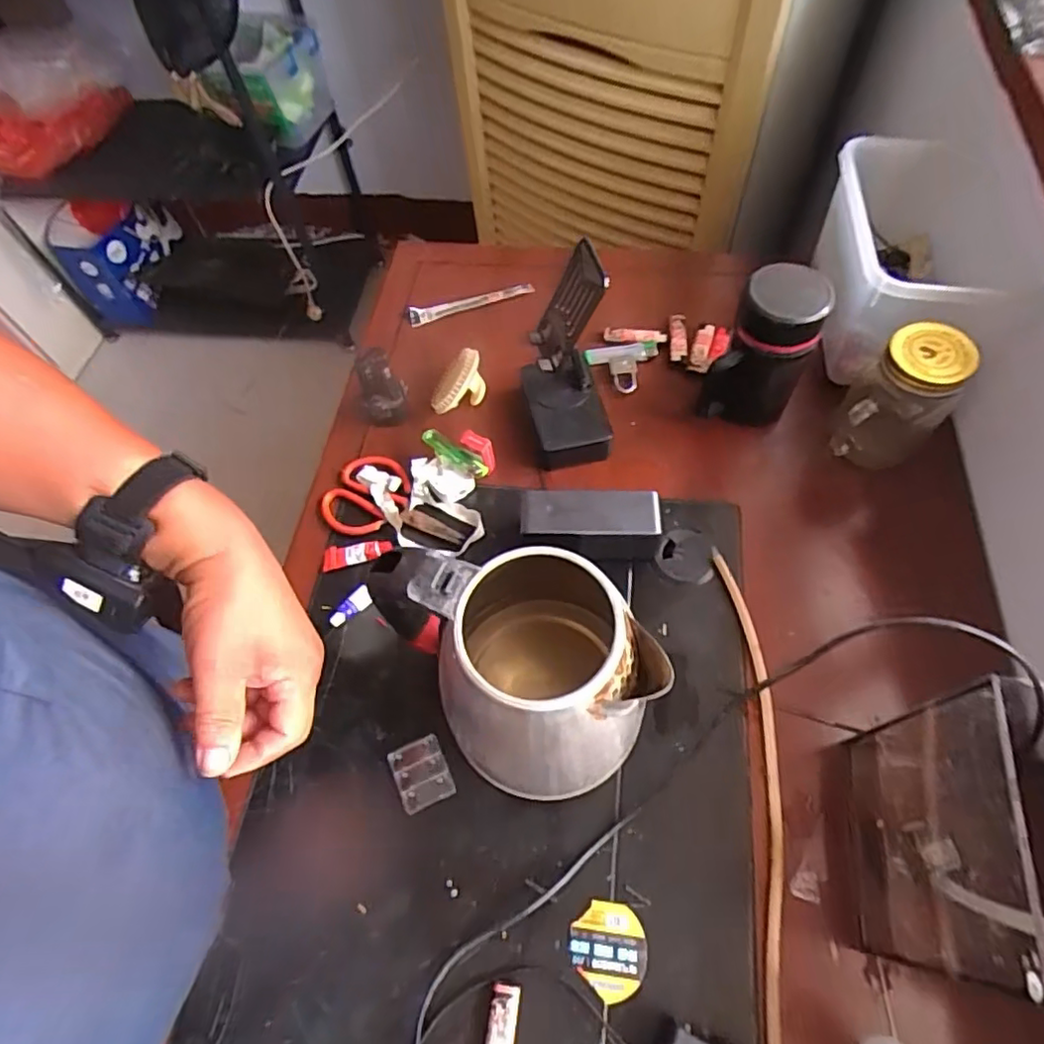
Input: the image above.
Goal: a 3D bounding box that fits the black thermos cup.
[{"bbox_3d":[0.239,-0.171,0.615,0.086,0.167,0.090,-2,60,3],"label":"black thermos cup"}]

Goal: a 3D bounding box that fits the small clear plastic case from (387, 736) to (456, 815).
[{"bbox_3d":[-0.084,0.211,0.514,0.044,0.007,0.052,-23,61,-8],"label":"small clear plastic case"}]

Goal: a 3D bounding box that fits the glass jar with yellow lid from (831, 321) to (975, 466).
[{"bbox_3d":[0.348,-0.106,0.577,0.082,0.143,0.074,34,68,21],"label":"glass jar with yellow lid"}]

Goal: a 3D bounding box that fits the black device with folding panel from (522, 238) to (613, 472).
[{"bbox_3d":[0.042,-0.150,0.599,0.077,0.190,0.107,-7,60,0],"label":"black device with folding panel"}]

